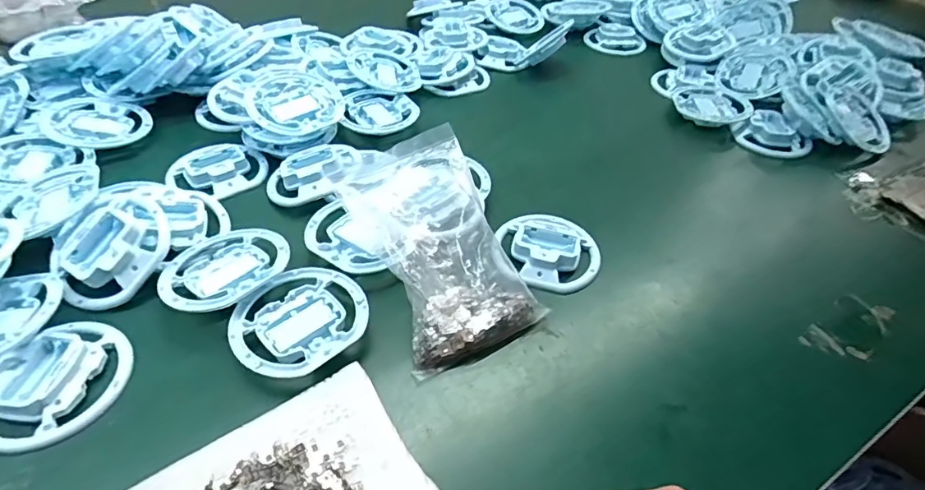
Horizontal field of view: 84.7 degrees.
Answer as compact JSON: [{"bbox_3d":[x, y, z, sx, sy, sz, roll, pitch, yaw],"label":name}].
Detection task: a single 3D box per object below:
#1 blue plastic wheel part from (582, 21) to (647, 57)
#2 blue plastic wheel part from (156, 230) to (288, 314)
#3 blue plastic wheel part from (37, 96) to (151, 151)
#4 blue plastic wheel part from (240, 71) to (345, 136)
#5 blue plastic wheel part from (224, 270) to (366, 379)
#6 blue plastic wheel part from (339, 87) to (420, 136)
[{"bbox_3d":[0.258,-0.349,0.856,0.099,0.020,0.087,12,46,9],"label":"blue plastic wheel part"},{"bbox_3d":[-0.210,0.020,0.446,0.093,0.024,0.103,34,52,27],"label":"blue plastic wheel part"},{"bbox_3d":[-0.432,-0.148,0.598,0.102,0.017,0.111,-23,54,-34],"label":"blue plastic wheel part"},{"bbox_3d":[-0.194,-0.170,0.586,0.104,0.023,0.109,-17,49,-20],"label":"blue plastic wheel part"},{"bbox_3d":[-0.131,0.060,0.410,0.095,0.012,0.103,36,54,28],"label":"blue plastic wheel part"},{"bbox_3d":[-0.103,-0.169,0.646,0.092,0.013,0.093,-2,45,-5],"label":"blue plastic wheel part"}]

